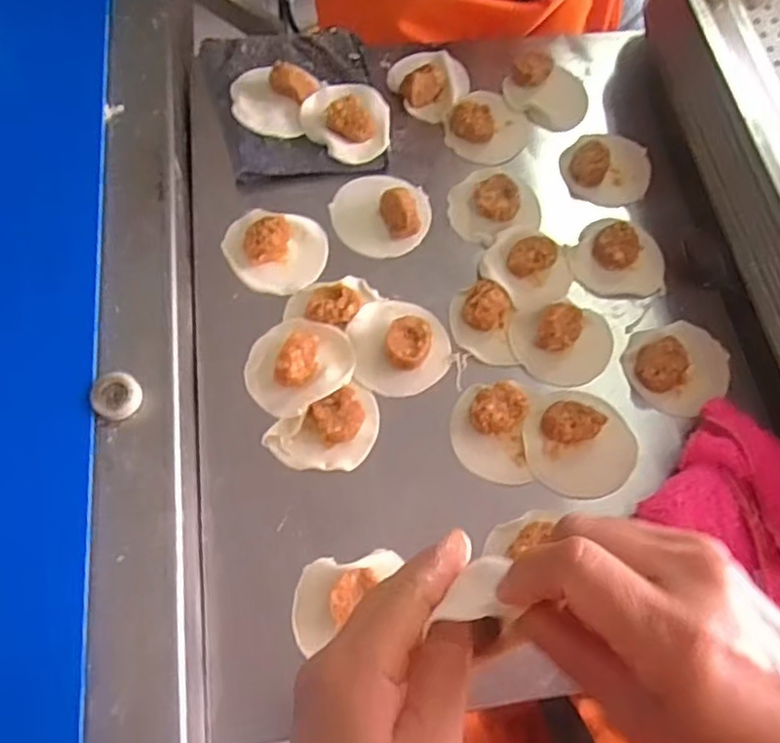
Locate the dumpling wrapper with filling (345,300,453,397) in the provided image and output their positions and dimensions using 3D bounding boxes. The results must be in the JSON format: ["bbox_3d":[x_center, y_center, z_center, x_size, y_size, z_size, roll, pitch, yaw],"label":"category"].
[{"bbox_3d":[0.008,-0.024,0.520,0.076,0.023,0.081,1,65,-2],"label":"dumpling wrapper with filling"}]

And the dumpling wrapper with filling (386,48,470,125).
[{"bbox_3d":[0.038,-0.285,0.637,0.076,0.026,0.082,1,65,-2],"label":"dumpling wrapper with filling"}]

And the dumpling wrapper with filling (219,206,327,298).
[{"bbox_3d":[-0.097,-0.103,0.549,0.083,0.028,0.074,10,65,2],"label":"dumpling wrapper with filling"}]

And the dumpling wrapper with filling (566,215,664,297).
[{"bbox_3d":[0.198,-0.101,0.570,0.080,0.023,0.072,21,66,6],"label":"dumpling wrapper with filling"}]

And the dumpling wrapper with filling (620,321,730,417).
[{"bbox_3d":[0.233,-0.008,0.530,0.081,0.021,0.076,1,65,-2],"label":"dumpling wrapper with filling"}]

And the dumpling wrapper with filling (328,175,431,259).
[{"bbox_3d":[-0.007,-0.143,0.568,0.082,0.026,0.076,1,65,-2],"label":"dumpling wrapper with filling"}]

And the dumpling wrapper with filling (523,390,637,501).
[{"bbox_3d":[0.142,0.050,0.494,0.083,0.025,0.082,1,65,-2],"label":"dumpling wrapper with filling"}]

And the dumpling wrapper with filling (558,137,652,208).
[{"bbox_3d":[0.205,-0.189,0.608,0.084,0.025,0.070,-16,67,-10],"label":"dumpling wrapper with filling"}]

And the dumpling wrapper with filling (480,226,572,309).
[{"bbox_3d":[0.118,-0.090,0.559,0.073,0.021,0.076,1,65,-2],"label":"dumpling wrapper with filling"}]

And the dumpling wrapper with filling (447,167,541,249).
[{"bbox_3d":[0.092,-0.148,0.580,0.079,0.016,0.073,1,65,-2],"label":"dumpling wrapper with filling"}]

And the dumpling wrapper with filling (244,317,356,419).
[{"bbox_3d":[-0.068,-0.009,0.500,0.081,0.031,0.071,-31,71,-16],"label":"dumpling wrapper with filling"}]

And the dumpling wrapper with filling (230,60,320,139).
[{"bbox_3d":[-0.107,-0.244,0.589,0.071,0.024,0.064,15,65,4],"label":"dumpling wrapper with filling"}]

